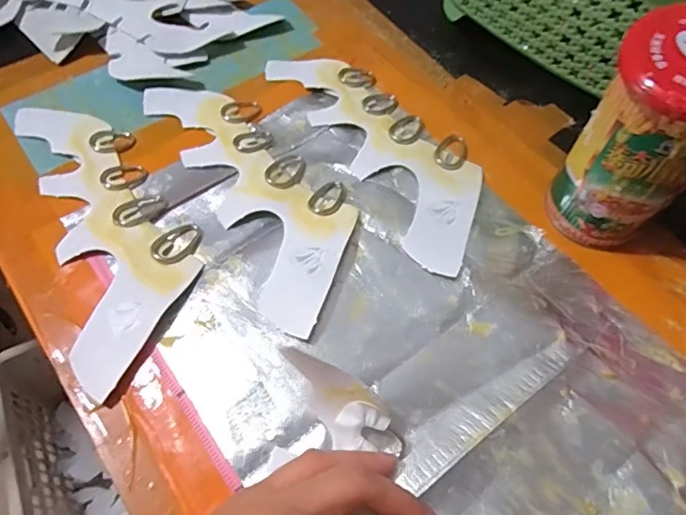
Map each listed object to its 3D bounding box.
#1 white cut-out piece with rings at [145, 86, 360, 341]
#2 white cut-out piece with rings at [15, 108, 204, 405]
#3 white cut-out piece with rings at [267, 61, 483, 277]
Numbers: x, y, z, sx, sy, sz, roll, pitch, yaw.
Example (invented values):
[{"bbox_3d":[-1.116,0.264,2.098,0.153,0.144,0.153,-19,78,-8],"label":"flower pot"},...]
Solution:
[{"bbox_3d":[-0.057,-0.051,0.332,0.081,0.011,0.208,-31,67,-19],"label":"white cut-out piece with rings"},{"bbox_3d":[-0.141,-0.026,0.315,0.079,0.010,0.208,-22,64,-15],"label":"white cut-out piece with rings"},{"bbox_3d":[0.028,-0.082,0.360,0.081,0.006,0.207,-31,67,-19],"label":"white cut-out piece with rings"}]

